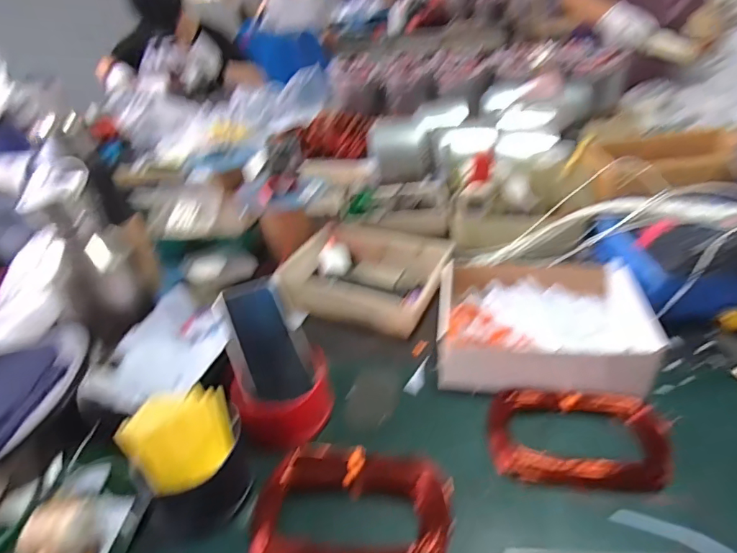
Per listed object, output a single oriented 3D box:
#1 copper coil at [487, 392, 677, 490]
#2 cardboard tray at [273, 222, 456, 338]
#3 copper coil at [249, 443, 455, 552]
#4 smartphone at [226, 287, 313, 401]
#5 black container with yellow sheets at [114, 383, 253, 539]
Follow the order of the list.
[{"bbox_3d":[0.218,0.164,0.474,0.178,0.034,0.108,3,36,12],"label":"copper coil"},{"bbox_3d":[0.007,-0.015,0.757,0.241,0.066,0.241,11,38,22],"label":"cardboard tray"},{"bbox_3d":[-0.015,0.221,0.420,0.182,0.036,0.124,-2,35,5],"label":"copper coil"},{"bbox_3d":[-0.120,0.080,0.535,0.060,0.005,0.137,-14,70,-33],"label":"smartphone"},{"bbox_3d":[-0.175,0.178,0.447,0.104,0.088,0.102,-24,39,-25],"label":"black container with yellow sheets"}]

